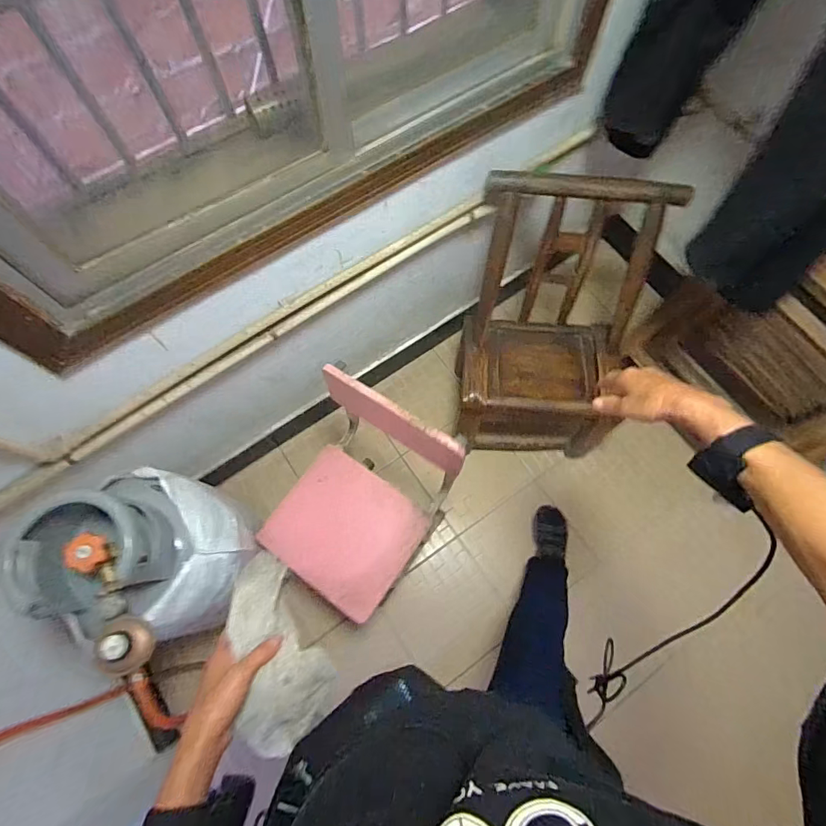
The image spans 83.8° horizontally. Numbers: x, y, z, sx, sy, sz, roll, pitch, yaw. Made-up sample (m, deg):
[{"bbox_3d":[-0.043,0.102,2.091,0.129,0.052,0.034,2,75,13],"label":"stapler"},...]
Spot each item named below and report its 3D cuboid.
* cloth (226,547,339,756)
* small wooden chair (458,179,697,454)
[{"bbox_3d":[-0.154,0.281,0.527,0.096,0.064,0.219,-15,89,-5],"label":"cloth"},{"bbox_3d":[0.365,-0.193,1.247,0.438,0.709,0.438,2,72,0],"label":"small wooden chair"}]

